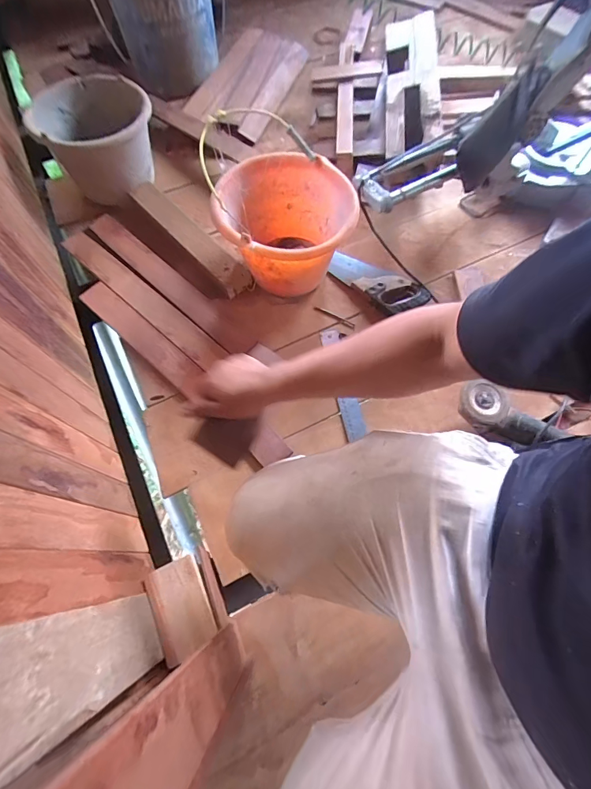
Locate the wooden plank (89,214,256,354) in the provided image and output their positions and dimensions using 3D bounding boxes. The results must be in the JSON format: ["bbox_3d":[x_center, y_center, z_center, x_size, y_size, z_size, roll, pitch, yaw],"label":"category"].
[{"bbox_3d":[-0.306,-0.275,0.898,0.546,0.014,0.063,41,72,16],"label":"wooden plank"}]

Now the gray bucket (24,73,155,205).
[{"bbox_3d":[-0.481,-0.632,0.965,0.249,0.179,0.262,0,66,0],"label":"gray bucket"}]

